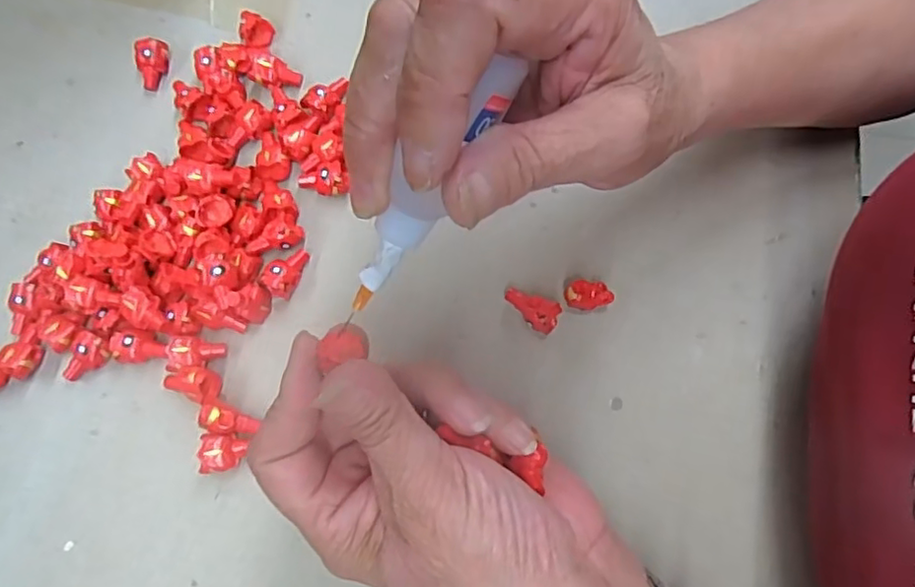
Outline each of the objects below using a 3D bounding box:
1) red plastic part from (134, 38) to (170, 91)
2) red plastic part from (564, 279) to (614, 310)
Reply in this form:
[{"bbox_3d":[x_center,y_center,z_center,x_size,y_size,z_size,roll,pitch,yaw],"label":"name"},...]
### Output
[{"bbox_3d":[-0.165,-0.125,0.342,0.017,0.013,0.022,-12,74,-2],"label":"red plastic part"},{"bbox_3d":[0.061,0.001,0.291,0.022,0.009,0.014,4,74,3],"label":"red plastic part"}]

